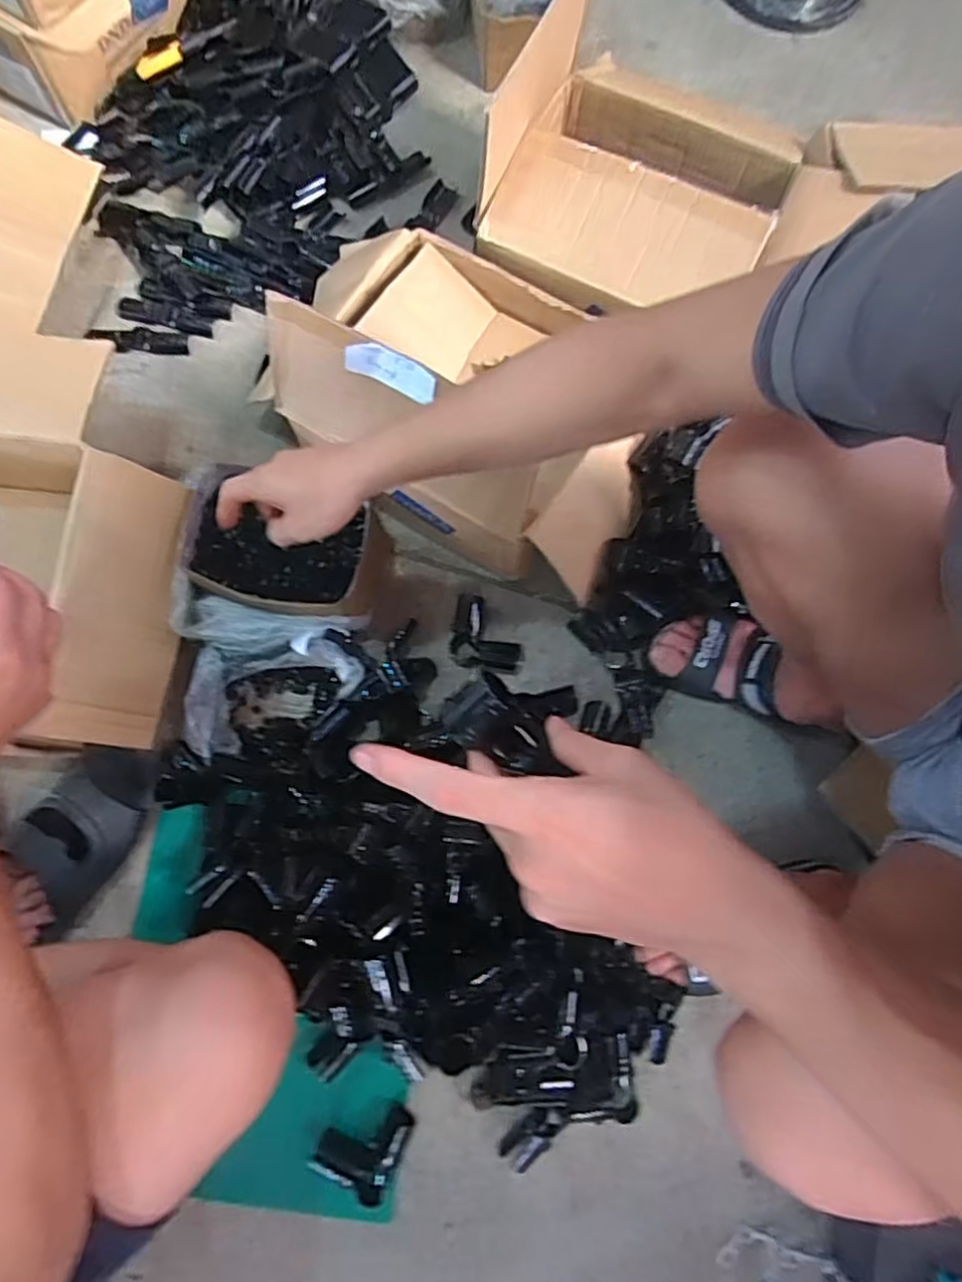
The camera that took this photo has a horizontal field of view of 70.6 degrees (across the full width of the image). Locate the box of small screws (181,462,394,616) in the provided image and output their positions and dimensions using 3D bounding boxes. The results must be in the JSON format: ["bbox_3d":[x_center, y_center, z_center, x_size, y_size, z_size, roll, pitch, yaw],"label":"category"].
[{"bbox_3d":[-0.221,-0.111,0.790,0.216,0.080,0.163,3,75,-1],"label":"box of small screws"}]

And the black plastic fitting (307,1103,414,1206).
[{"bbox_3d":[-0.119,0.503,0.669,0.079,0.045,0.082,24,76,5],"label":"black plastic fitting"}]

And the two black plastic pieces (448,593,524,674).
[{"bbox_3d":[0.009,-0.010,0.805,0.082,0.028,0.093,8,75,1],"label":"two black plastic pieces"}]

